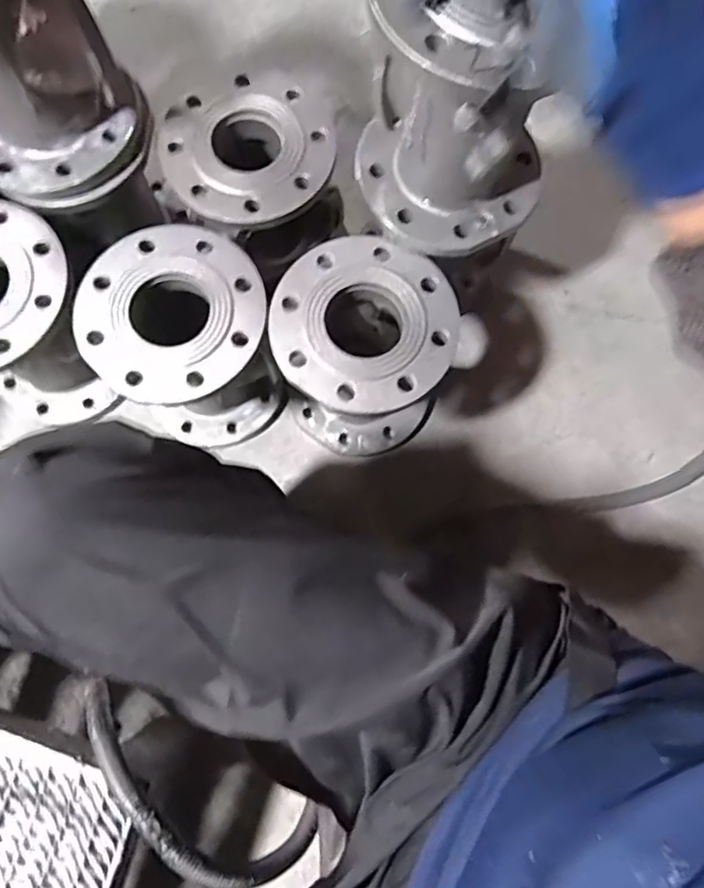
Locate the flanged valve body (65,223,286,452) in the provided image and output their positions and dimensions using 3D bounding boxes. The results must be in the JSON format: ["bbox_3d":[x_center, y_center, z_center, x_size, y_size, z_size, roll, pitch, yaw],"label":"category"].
[{"bbox_3d":[-0.189,-0.118,0.702,0.188,0.224,0.190,0,78,1],"label":"flanged valve body"}]

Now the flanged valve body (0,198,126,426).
[{"bbox_3d":[-0.396,-0.145,0.702,0.187,0.219,0.198,0,78,1],"label":"flanged valve body"}]

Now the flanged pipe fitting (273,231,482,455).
[{"bbox_3d":[0.014,-0.105,0.711,0.196,0.235,0.193,0,78,1],"label":"flanged pipe fitting"}]

